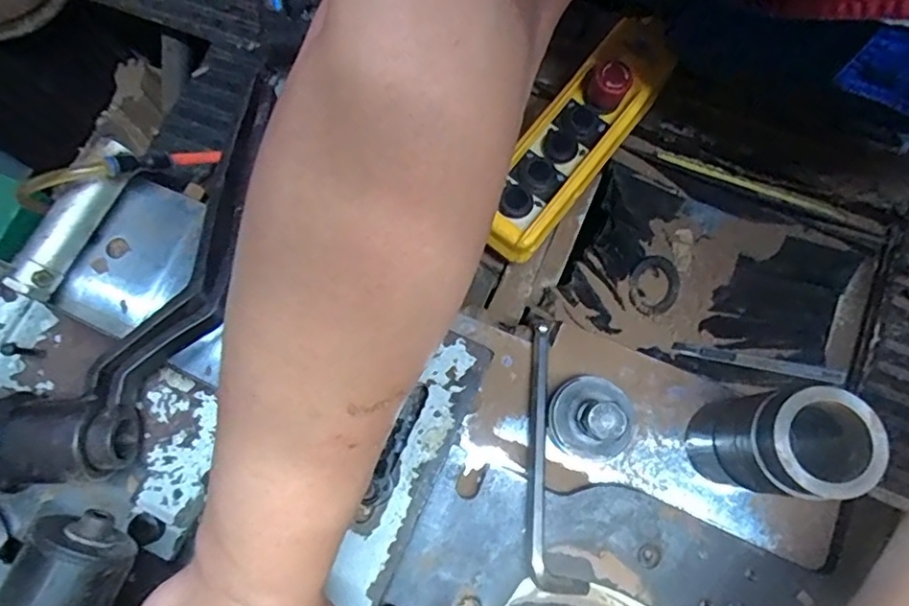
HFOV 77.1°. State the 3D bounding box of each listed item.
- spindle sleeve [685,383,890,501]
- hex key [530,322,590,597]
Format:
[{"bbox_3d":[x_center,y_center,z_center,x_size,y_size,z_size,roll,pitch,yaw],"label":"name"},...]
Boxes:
[{"bbox_3d":[0.185,0.082,0.338,0.056,0.118,0.055,-3,76,1],"label":"spindle sleeve"},{"bbox_3d":[0.063,0.100,0.380,0.033,0.013,0.177,-3,76,1],"label":"hex key"}]

